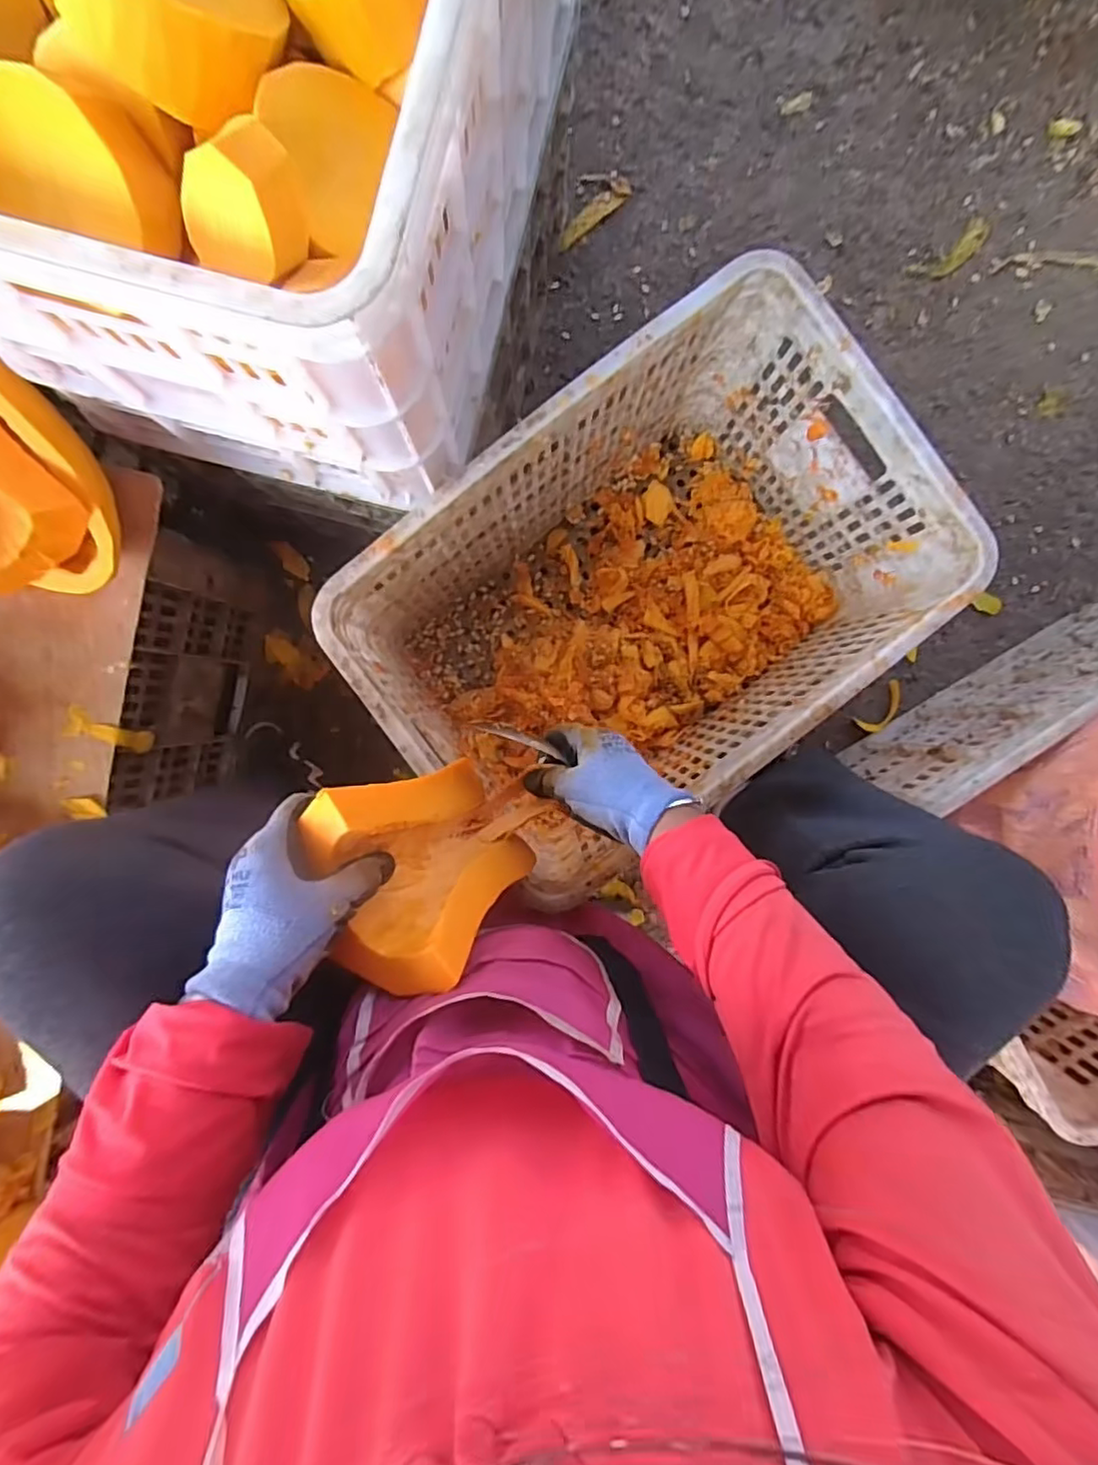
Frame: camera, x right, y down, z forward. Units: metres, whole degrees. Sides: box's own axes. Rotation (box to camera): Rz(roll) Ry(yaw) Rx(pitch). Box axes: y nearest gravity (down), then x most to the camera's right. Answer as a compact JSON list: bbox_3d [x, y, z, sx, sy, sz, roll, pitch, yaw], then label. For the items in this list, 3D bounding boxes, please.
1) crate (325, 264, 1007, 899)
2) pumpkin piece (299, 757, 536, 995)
[{"bbox_3d":[0.088,-0.133,0.681,0.514,0.293,0.358,-37,93,0],"label":"crate"},{"bbox_3d":[-0.090,0.106,0.476,0.083,0.174,0.145,-33,82,28],"label":"pumpkin piece"}]

